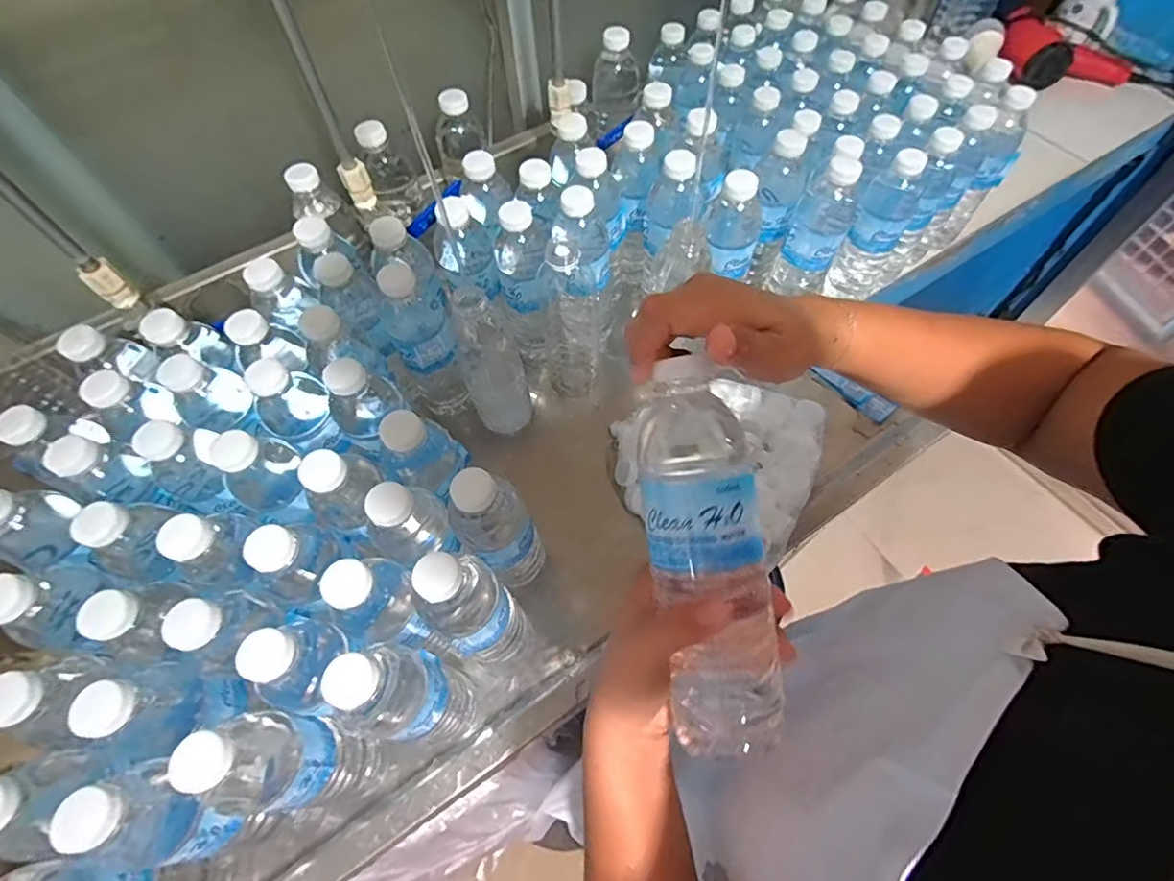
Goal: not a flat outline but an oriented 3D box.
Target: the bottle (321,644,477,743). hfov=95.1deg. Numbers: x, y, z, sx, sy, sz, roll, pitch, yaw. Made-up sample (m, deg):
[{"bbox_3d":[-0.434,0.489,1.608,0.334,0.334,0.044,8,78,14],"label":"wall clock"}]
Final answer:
[{"bbox_3d":[-0.131,0.197,0.409,0.052,0.211,0.056,-1,61,2],"label":"bottle"}]

